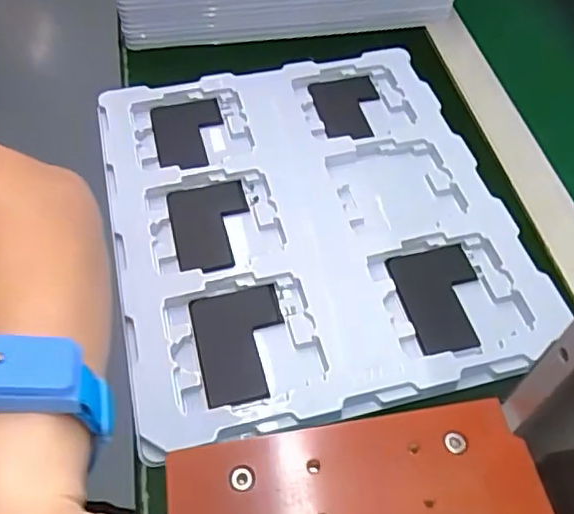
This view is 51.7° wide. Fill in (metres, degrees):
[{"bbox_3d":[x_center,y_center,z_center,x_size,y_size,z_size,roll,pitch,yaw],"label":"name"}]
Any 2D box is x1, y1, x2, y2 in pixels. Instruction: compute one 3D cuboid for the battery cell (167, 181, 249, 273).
[{"bbox_3d":[-0.054,-0.023,0.433,0.058,0.010,0.082,-11,55,-9],"label":"battery cell"}]

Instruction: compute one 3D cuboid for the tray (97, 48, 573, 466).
[{"bbox_3d":[0.013,-0.036,0.441,0.275,0.017,0.312,-11,55,-10],"label":"tray"}]

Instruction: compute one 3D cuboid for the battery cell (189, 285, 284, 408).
[{"bbox_3d":[-0.029,0.055,0.380,0.057,0.006,0.072,-9,55,-8],"label":"battery cell"}]

